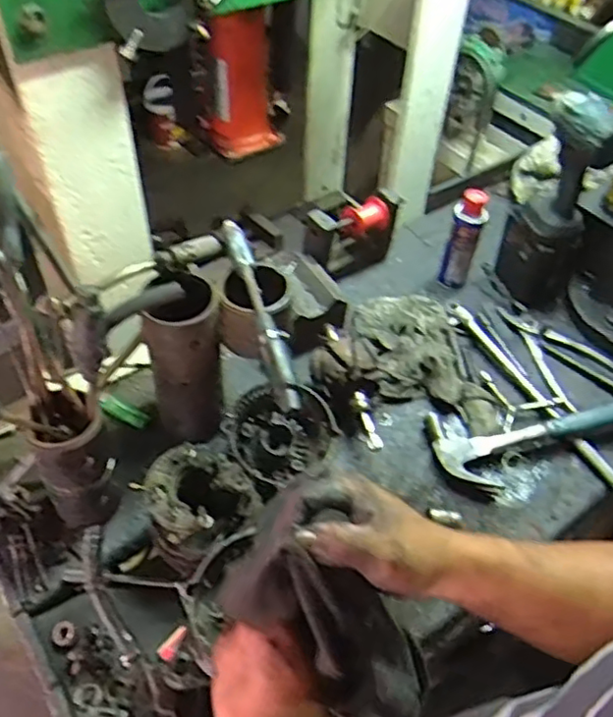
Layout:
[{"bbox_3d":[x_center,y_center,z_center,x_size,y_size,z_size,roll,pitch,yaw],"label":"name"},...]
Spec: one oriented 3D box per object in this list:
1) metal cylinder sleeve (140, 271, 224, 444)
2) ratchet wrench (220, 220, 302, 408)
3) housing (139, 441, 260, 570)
[{"bbox_3d":[-0.148,0.014,0.789,0.091,0.209,0.075,-8,50,-10],"label":"metal cylinder sleeve"},{"bbox_3d":[-0.051,-0.059,0.710,0.024,0.031,0.279,-13,51,-14],"label":"ratchet wrench"},{"bbox_3d":[-0.124,0.185,0.742,0.115,0.138,0.111,1,49,-2],"label":"housing"}]

